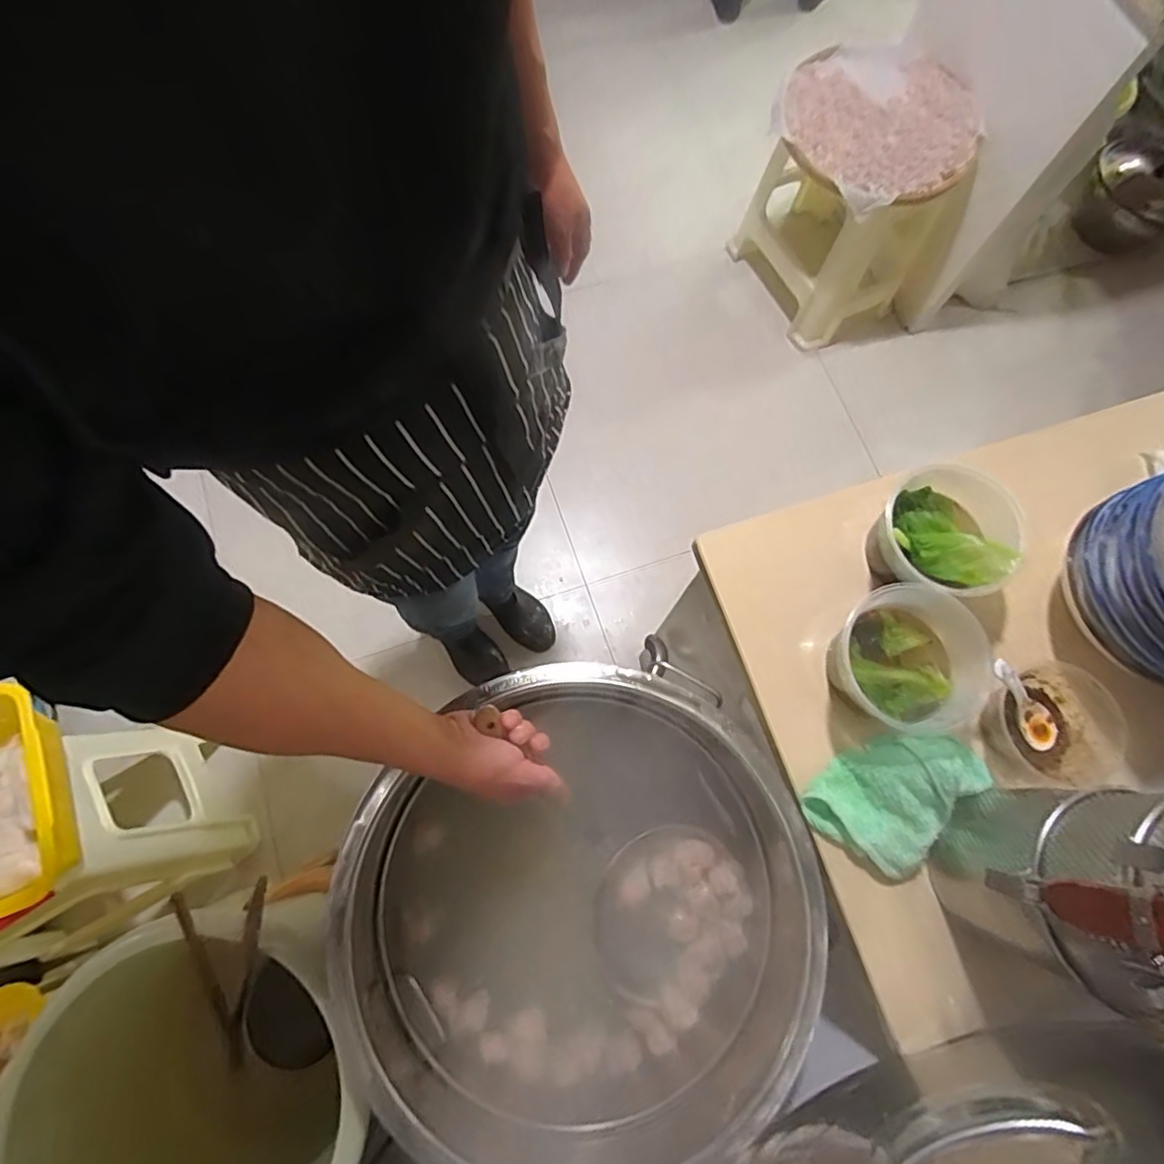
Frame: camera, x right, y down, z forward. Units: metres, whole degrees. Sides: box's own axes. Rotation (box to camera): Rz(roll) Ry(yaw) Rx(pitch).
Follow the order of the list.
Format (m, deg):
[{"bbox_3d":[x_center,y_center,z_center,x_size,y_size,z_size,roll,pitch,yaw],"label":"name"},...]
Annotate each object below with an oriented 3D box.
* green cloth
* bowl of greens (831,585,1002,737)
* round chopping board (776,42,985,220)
[{"bbox_3d":[0.304,0.194,0.578,0.157,0.050,0.111,-43,80,-12],"label":"green cloth"},{"bbox_3d":[0.307,0.080,0.594,0.131,0.083,0.138,1,74,-2],"label":"bowl of greens"},{"bbox_3d":[0.589,-0.919,1.225,0.348,0.045,0.387,-31,76,-5],"label":"round chopping board"}]

